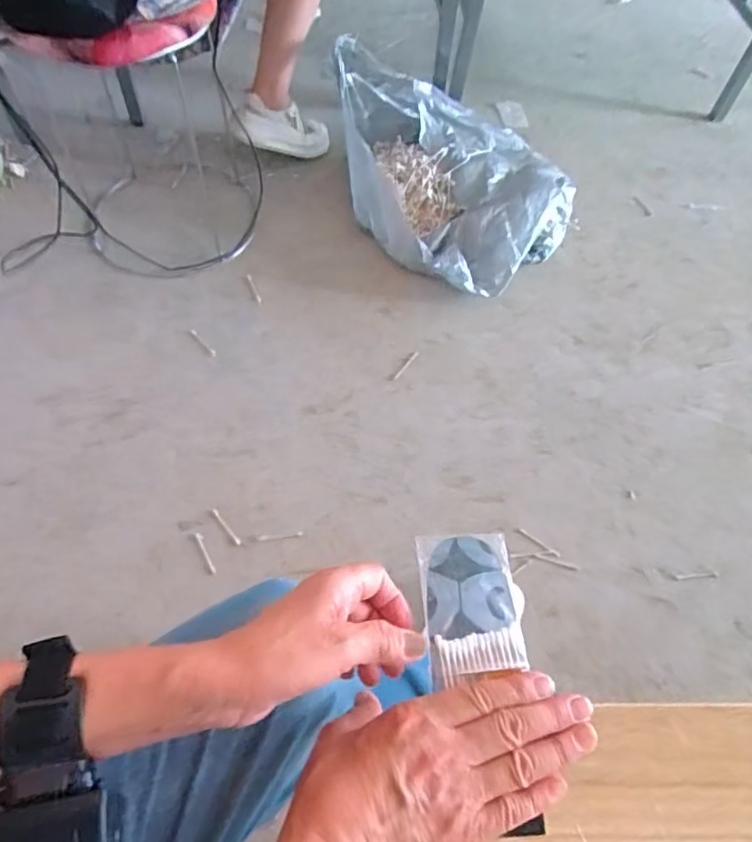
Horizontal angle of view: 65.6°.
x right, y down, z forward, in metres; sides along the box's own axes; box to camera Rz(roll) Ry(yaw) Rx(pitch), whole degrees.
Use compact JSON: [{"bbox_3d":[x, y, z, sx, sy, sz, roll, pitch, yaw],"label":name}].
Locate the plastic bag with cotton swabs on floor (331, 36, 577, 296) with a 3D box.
[{"bbox_3d":[0.170,-0.544,1.224,0.406,0.244,0.495,-33,67,-20],"label":"plastic bag with cotton swabs on floor"}]

